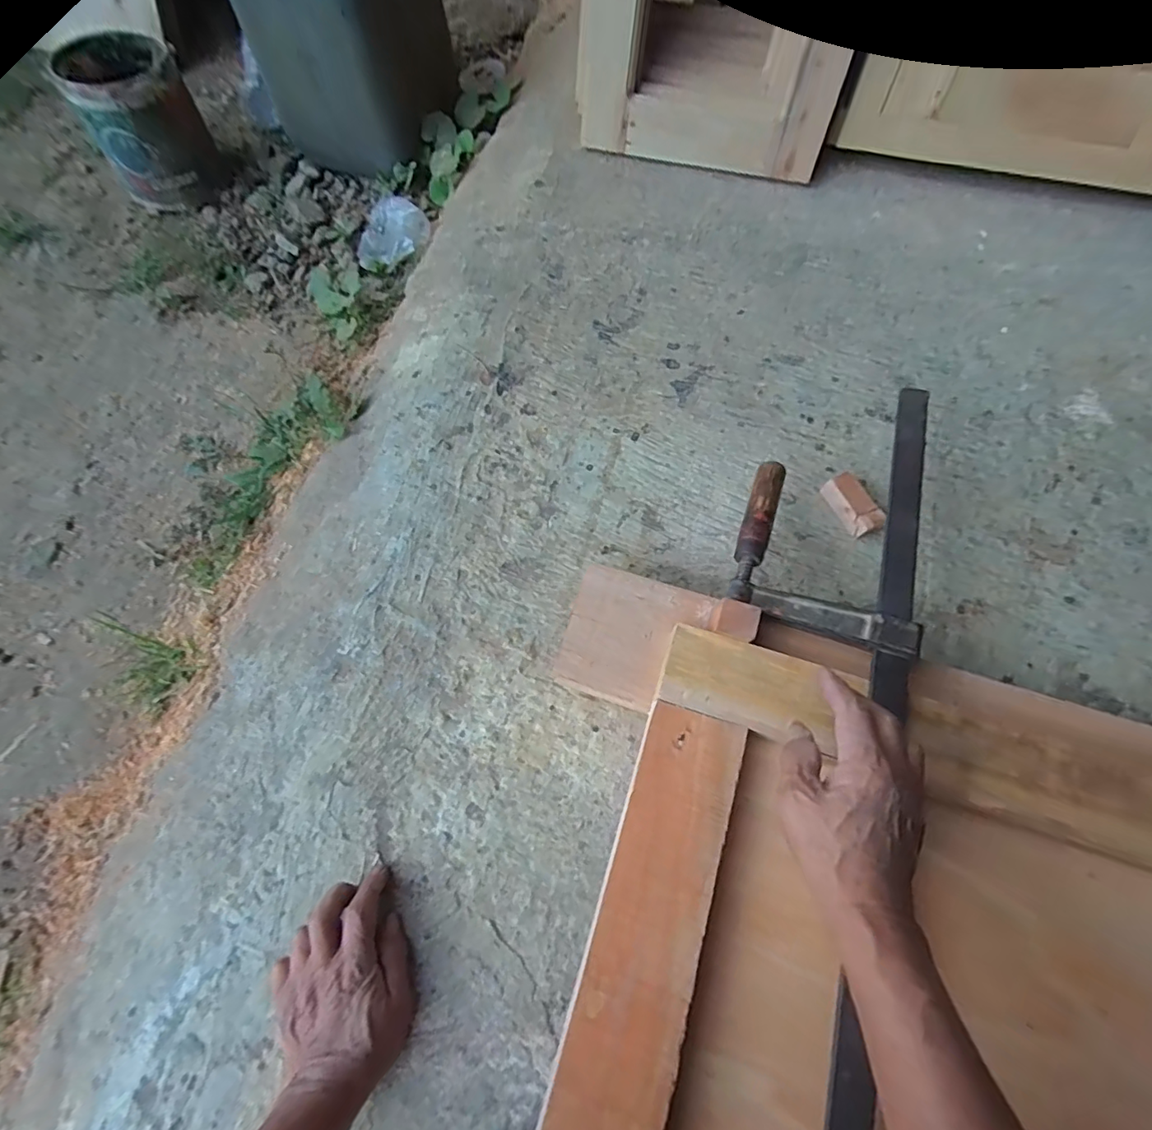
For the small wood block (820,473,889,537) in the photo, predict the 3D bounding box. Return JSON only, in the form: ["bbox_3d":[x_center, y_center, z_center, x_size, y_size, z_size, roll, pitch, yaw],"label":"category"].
[{"bbox_3d":[0.309,-0.065,0.594,0.029,0.031,0.072,-27,71,-8],"label":"small wood block"}]

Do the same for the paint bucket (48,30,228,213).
[{"bbox_3d":[-0.774,-0.790,0.973,0.196,0.198,0.214,-37,72,-11],"label":"paint bucket"}]

